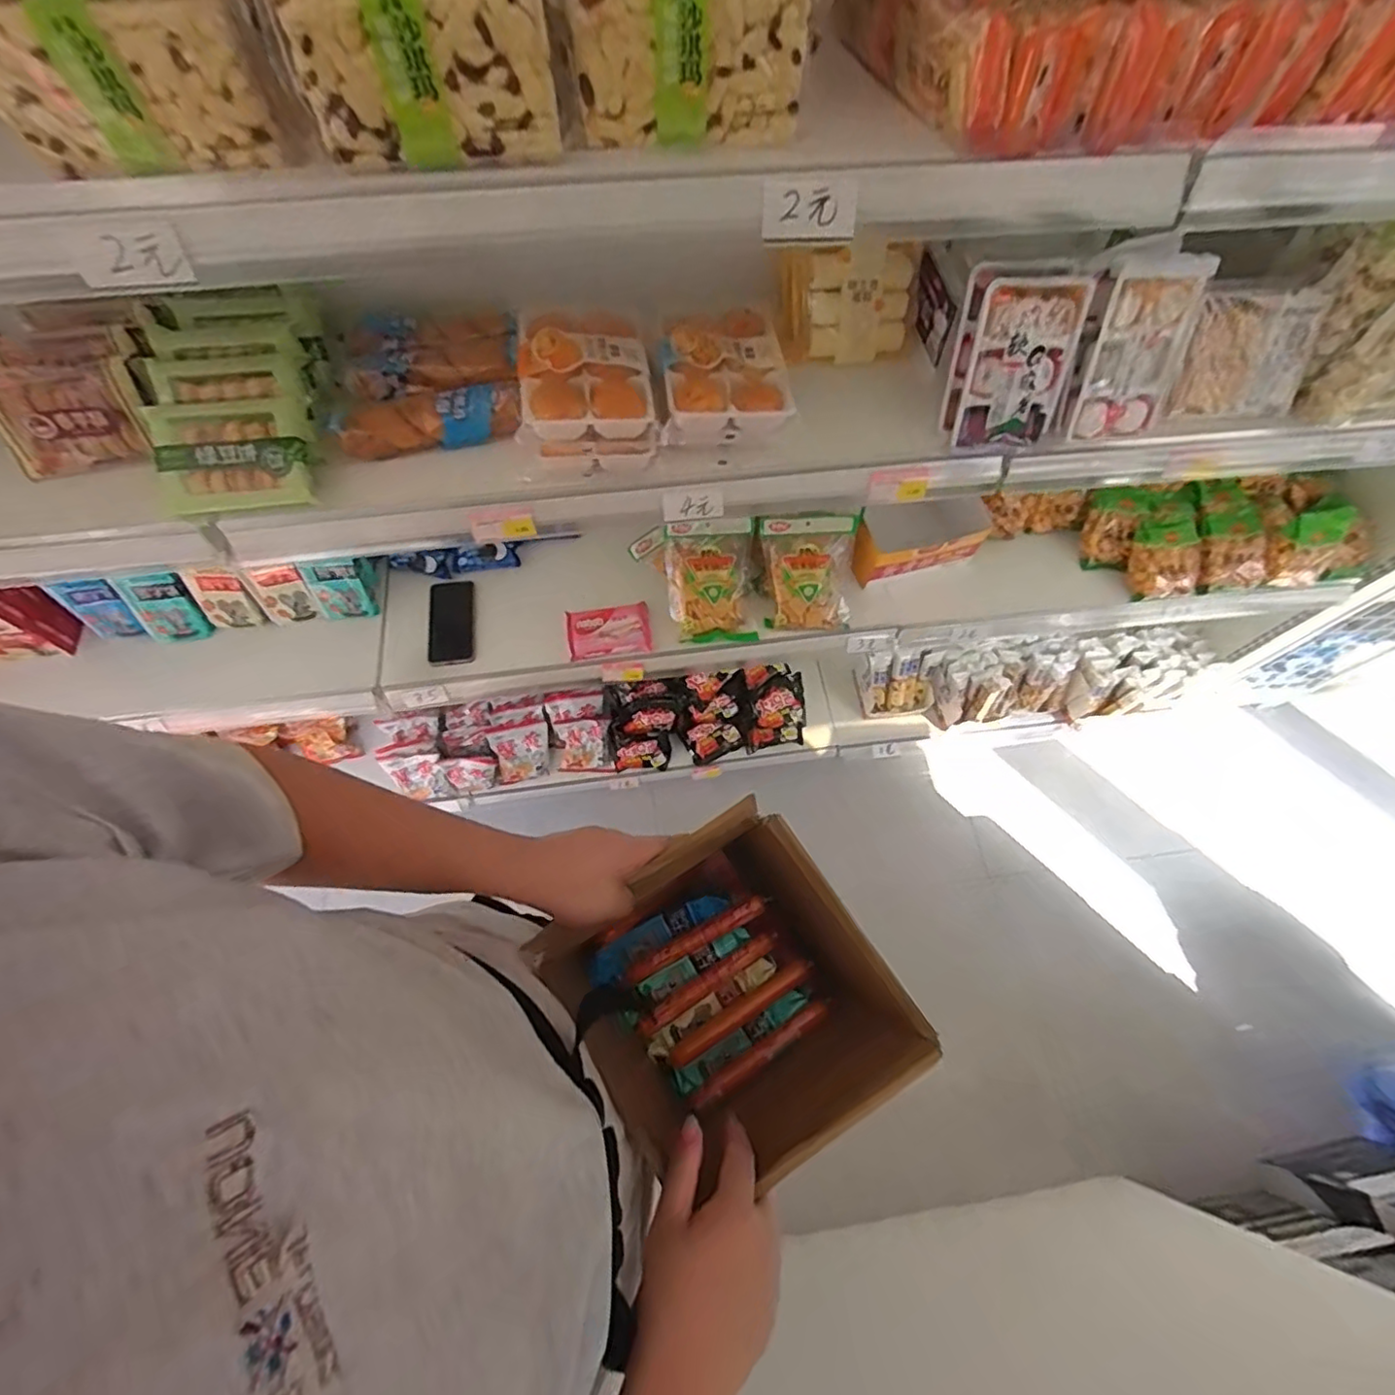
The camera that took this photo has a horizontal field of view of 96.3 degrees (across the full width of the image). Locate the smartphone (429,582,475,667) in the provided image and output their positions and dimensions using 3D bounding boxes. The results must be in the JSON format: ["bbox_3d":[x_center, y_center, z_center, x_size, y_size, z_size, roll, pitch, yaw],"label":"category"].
[{"bbox_3d":[-0.419,-0.127,1.064,0.080,0.012,0.155,-7,66,-5],"label":"smartphone"}]

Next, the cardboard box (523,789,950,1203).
[{"bbox_3d":[0.030,0.272,0.568,0.225,0.223,0.235,-32,70,-15],"label":"cardboard box"}]

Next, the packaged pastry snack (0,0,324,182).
[{"bbox_3d":[-0.344,-0.374,0.386,0.176,0.072,0.042,-7,66,-5],"label":"packaged pastry snack"}]

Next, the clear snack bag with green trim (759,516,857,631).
[{"bbox_3d":[0.184,-0.208,1.057,0.145,0.058,0.183,-3,102,-4],"label":"clear snack bag with green trim"}]

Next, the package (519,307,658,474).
[{"bbox_3d":[-0.122,-0.346,0.686,0.137,0.058,0.177,-5,66,-4],"label":"package"}]

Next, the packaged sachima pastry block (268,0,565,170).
[{"bbox_3d":[-0.169,-0.390,0.393,0.154,0.077,0.033,-6,66,-4],"label":"packaged sachima pastry block"}]

